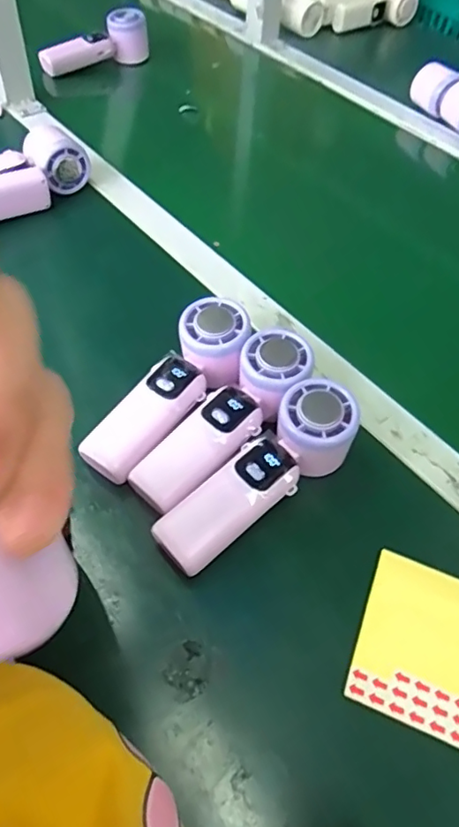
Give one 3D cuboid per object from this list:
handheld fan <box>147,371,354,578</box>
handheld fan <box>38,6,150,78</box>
[{"bbox_3d":[0.024,0.045,0.392,0.167,0.050,0.058,-40,64,-13],"label":"handheld fan"},{"bbox_3d":[-0.199,-0.551,0.817,0.160,0.066,0.047,-33,62,-26],"label":"handheld fan"}]

